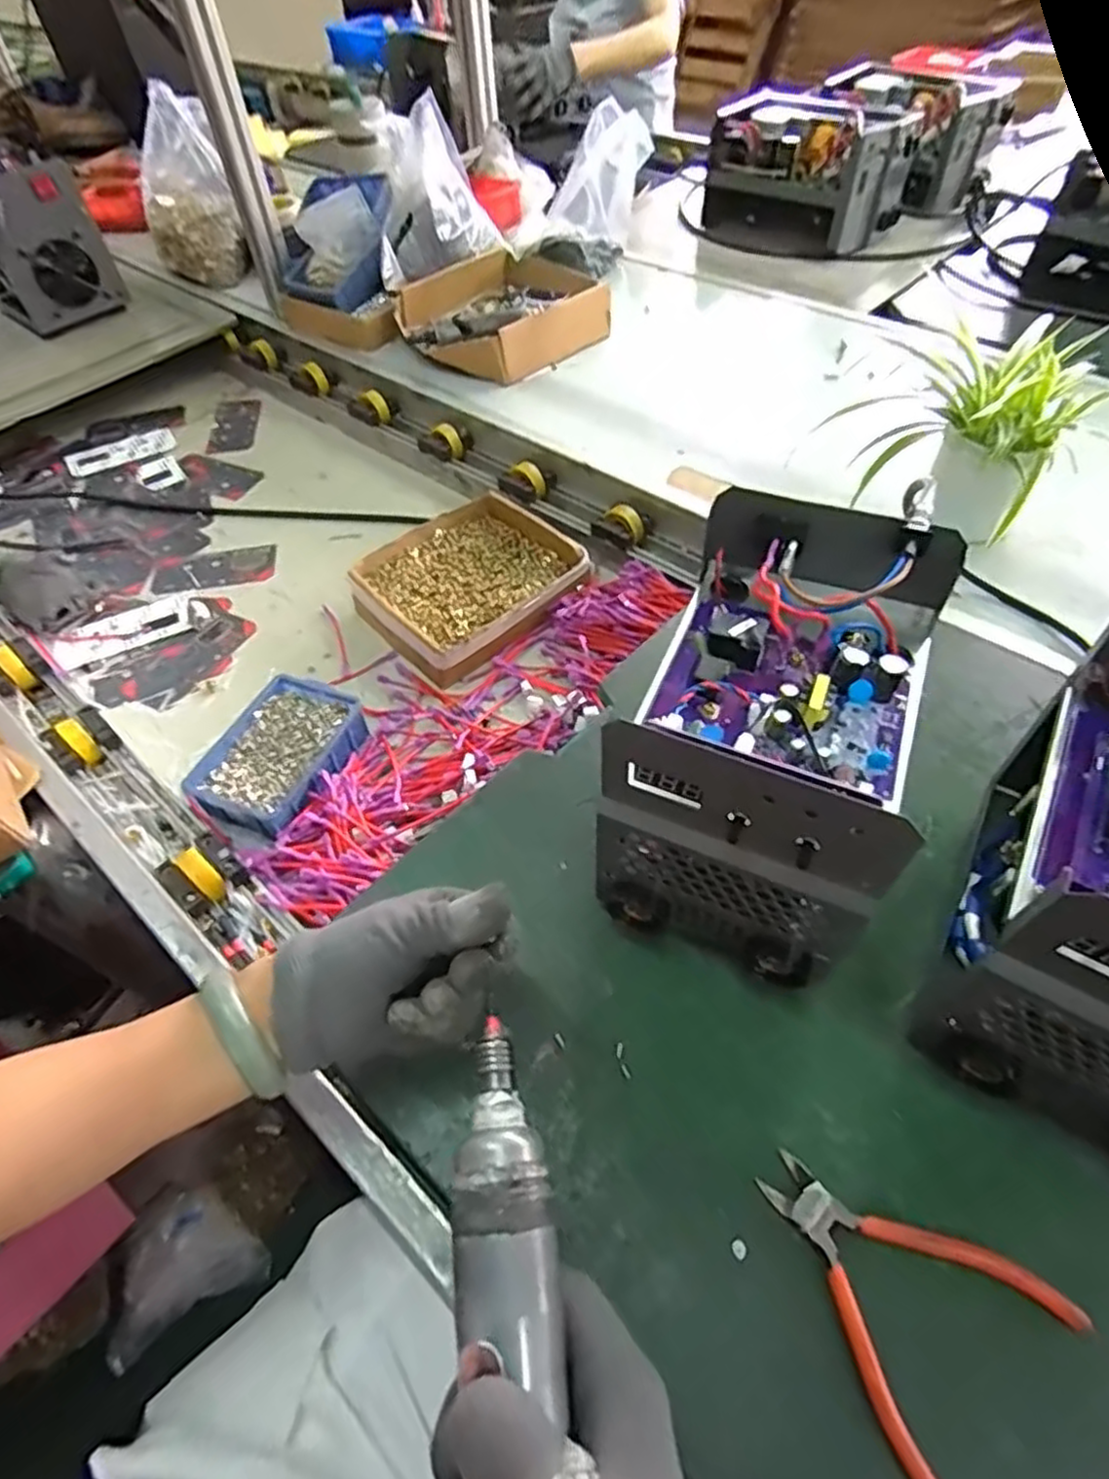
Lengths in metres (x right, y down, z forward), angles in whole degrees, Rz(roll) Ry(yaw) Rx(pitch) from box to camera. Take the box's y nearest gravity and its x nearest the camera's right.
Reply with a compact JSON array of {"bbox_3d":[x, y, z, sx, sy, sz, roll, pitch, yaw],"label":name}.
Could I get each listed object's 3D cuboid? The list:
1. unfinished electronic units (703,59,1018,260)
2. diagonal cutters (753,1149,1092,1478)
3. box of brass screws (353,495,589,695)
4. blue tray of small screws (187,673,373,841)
[{"bbox_3d":[0.502,-0.981,1.203,0.434,0.161,0.289,-31,57,-19],"label":"unfinished electronic units"},{"bbox_3d":[0.163,0.269,0.346,0.137,0.016,0.110,37,63,27],"label":"diagonal cutters"},{"bbox_3d":[-0.097,-0.177,0.801,0.230,0.050,0.202,-33,58,-21],"label":"box of brass screws"},{"bbox_3d":[-0.247,0.018,0.657,0.102,0.049,0.150,20,56,17],"label":"blue tray of small screws"}]

